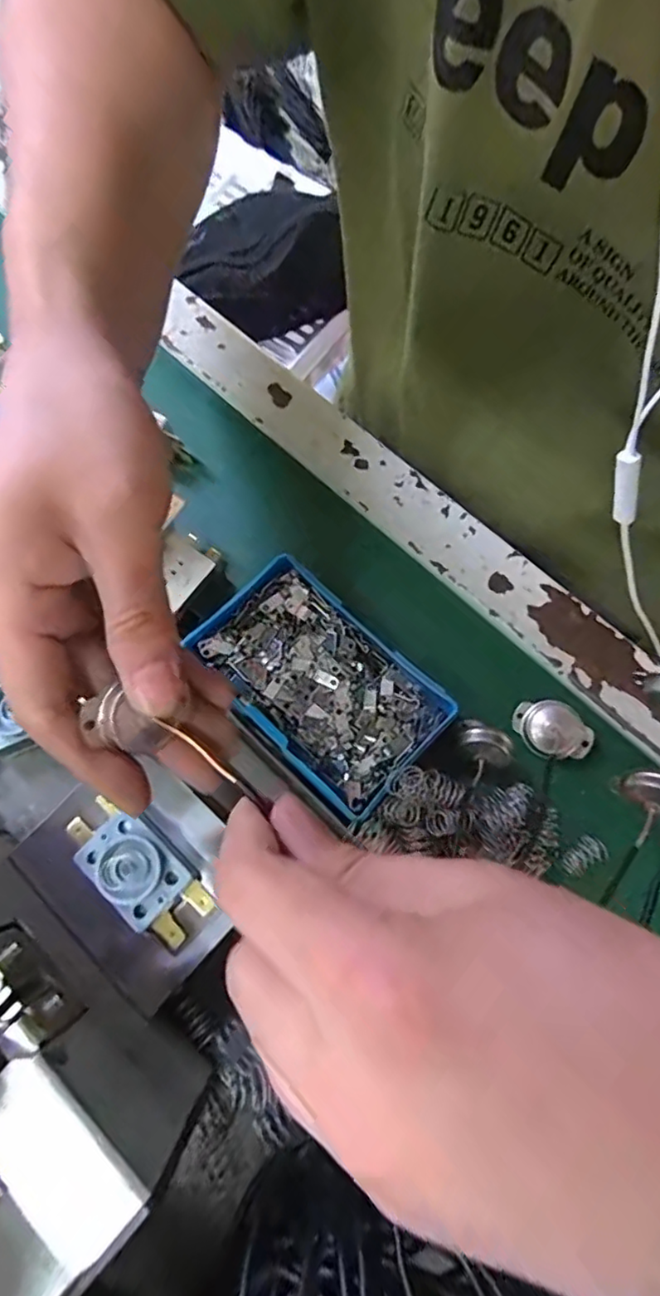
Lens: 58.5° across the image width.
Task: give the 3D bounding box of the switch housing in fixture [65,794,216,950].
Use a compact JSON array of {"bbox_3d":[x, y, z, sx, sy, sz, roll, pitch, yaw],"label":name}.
[{"bbox_3d":[-0.071,0.080,0.218,0.059,0.014,0.028,43,79,12],"label":"switch housing in fixture"}]

